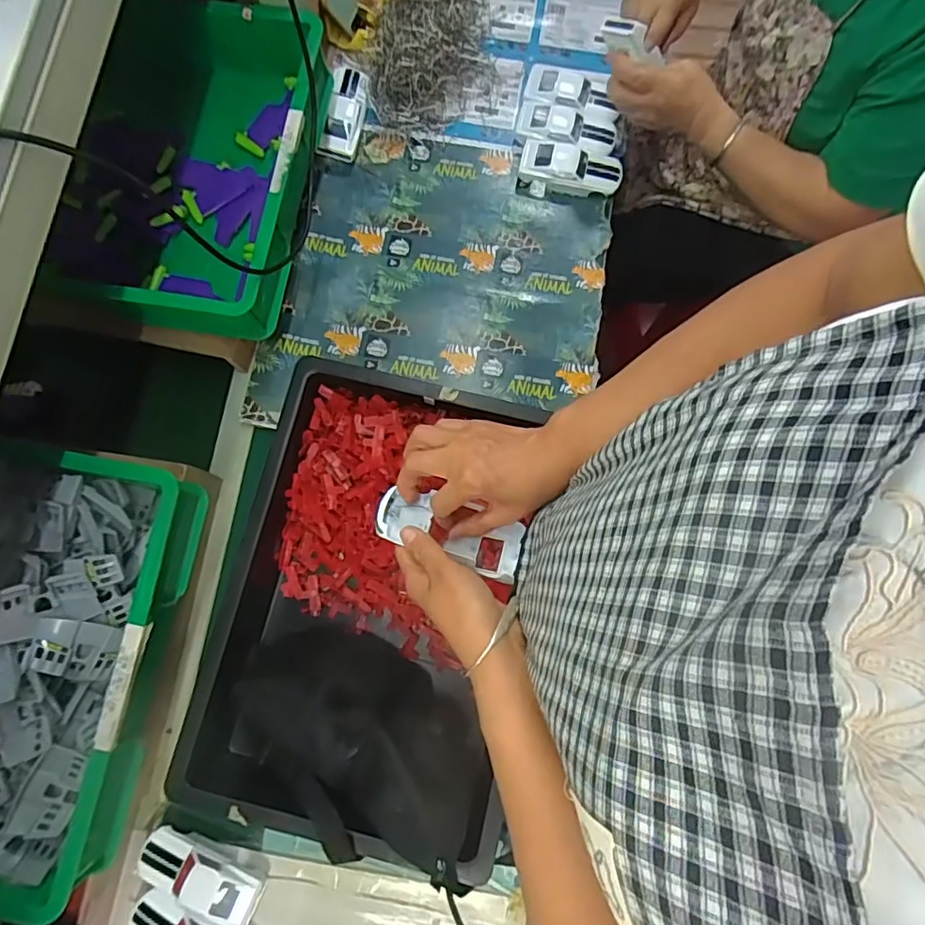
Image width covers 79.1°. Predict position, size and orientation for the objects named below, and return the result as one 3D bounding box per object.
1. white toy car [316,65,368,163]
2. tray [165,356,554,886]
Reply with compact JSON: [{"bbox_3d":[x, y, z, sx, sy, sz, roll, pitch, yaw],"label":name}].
[{"bbox_3d":[-0.153,-0.460,0.732,0.048,0.032,0.136,8,79,3],"label":"white toy car"},{"bbox_3d":[-0.082,0.142,0.590,0.320,0.105,0.452,13,80,4],"label":"tray"}]

